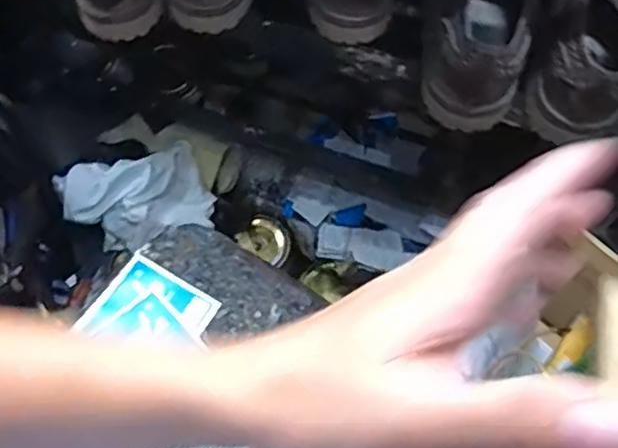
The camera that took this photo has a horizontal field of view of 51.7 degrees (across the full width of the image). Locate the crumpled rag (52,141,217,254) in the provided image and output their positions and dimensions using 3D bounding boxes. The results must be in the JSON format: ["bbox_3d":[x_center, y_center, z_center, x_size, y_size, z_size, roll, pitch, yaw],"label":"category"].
[{"bbox_3d":[-0.248,-0.039,0.931,0.208,0.046,0.122,-18,109,-21],"label":"crumpled rag"}]

